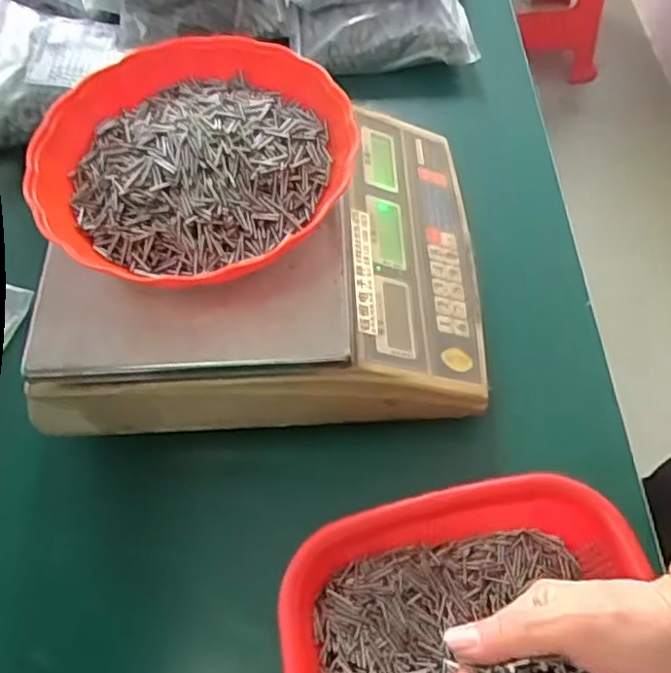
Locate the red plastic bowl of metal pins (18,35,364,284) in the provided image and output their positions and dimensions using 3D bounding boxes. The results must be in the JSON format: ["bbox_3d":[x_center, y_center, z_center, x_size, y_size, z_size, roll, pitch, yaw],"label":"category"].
[{"bbox_3d":[-0.098,-0.119,0.460,0.206,0.053,0.188,-37,64,-17],"label":"red plastic bowl of metal pins"}]

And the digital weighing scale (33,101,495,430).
[{"bbox_3d":[-0.043,-0.066,0.500,0.297,0.083,0.251,-2,59,1],"label":"digital weighing scale"}]

